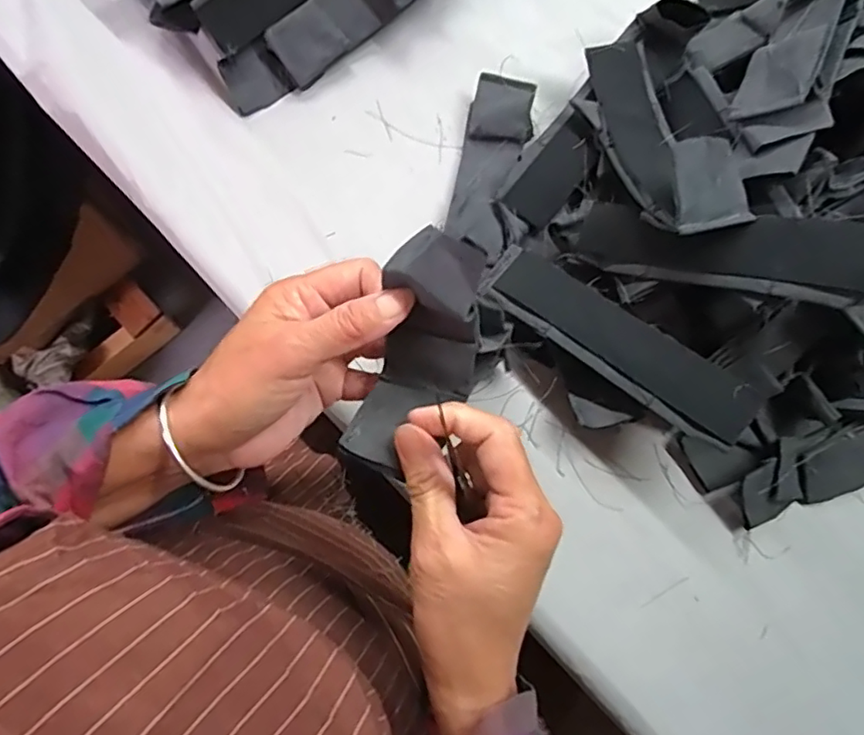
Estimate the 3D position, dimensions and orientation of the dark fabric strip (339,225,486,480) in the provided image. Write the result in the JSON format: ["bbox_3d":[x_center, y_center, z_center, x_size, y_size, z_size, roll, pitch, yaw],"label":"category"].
[{"bbox_3d":[-0.006,-0.001,0.270,0.047,0.075,0.096,16,79,2],"label":"dark fabric strip"}]

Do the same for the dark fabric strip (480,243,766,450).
[{"bbox_3d":[0.118,-0.019,0.395,0.194,0.015,0.043,38,80,22],"label":"dark fabric strip"}]

